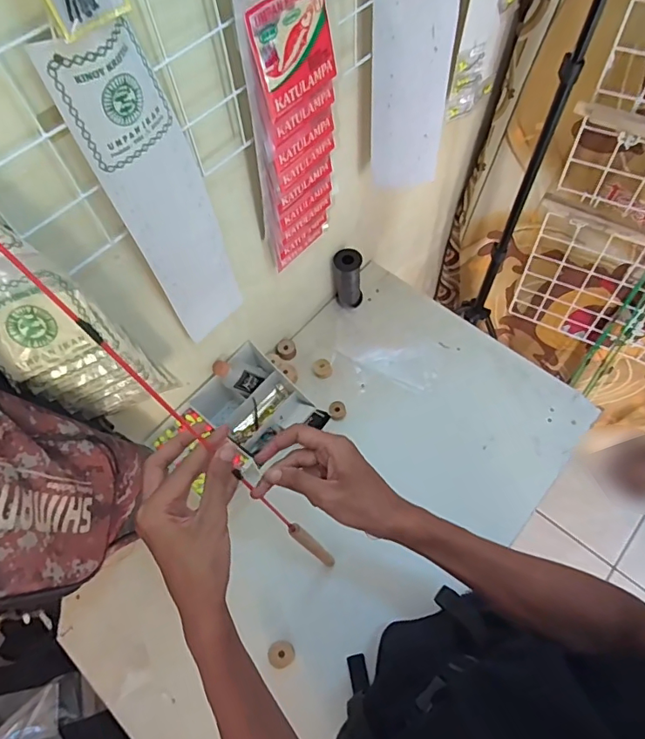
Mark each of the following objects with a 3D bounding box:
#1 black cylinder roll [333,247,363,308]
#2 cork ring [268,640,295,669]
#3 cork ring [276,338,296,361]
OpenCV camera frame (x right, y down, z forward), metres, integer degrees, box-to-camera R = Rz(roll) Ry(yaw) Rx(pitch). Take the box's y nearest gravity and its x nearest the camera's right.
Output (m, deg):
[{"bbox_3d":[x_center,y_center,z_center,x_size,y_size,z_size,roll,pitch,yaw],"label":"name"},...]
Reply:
[{"bbox_3d":[0.049,-0.168,0.908,0.049,0.119,0.051,-1,63,3],"label":"black cylinder roll"},{"bbox_3d":[-0.056,0.391,0.675,0.036,0.004,0.033,8,48,-9],"label":"cork ring"},{"bbox_3d":[-0.065,-0.036,0.902,0.032,0.019,0.039,-12,63,-2],"label":"cork ring"}]

